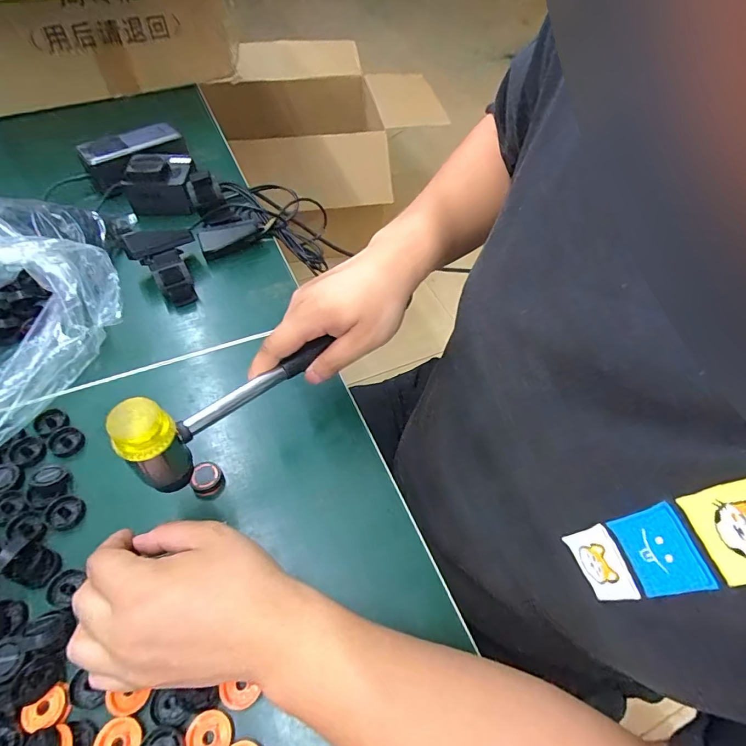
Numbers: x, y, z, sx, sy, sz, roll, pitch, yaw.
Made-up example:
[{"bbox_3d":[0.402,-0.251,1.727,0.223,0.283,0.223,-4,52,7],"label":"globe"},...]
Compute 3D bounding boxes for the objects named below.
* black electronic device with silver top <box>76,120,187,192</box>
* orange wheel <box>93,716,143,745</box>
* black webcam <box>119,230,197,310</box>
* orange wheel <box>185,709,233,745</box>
[{"bbox_3d":[-0.316,-0.291,0.581,0.126,0.046,0.055,-33,62,-27],"label":"black electronic device with silver top"},{"bbox_3d":[-0.150,0.219,0.257,0.025,0.005,0.026,3,52,-4],"label":"orange wheel"},{"bbox_3d":[-0.223,-0.119,0.480,0.069,0.045,0.084,-23,58,-21],"label":"black webcam"},{"bbox_3d":[-0.098,0.216,0.261,0.025,0.005,0.024,3,52,-4],"label":"orange wheel"}]

